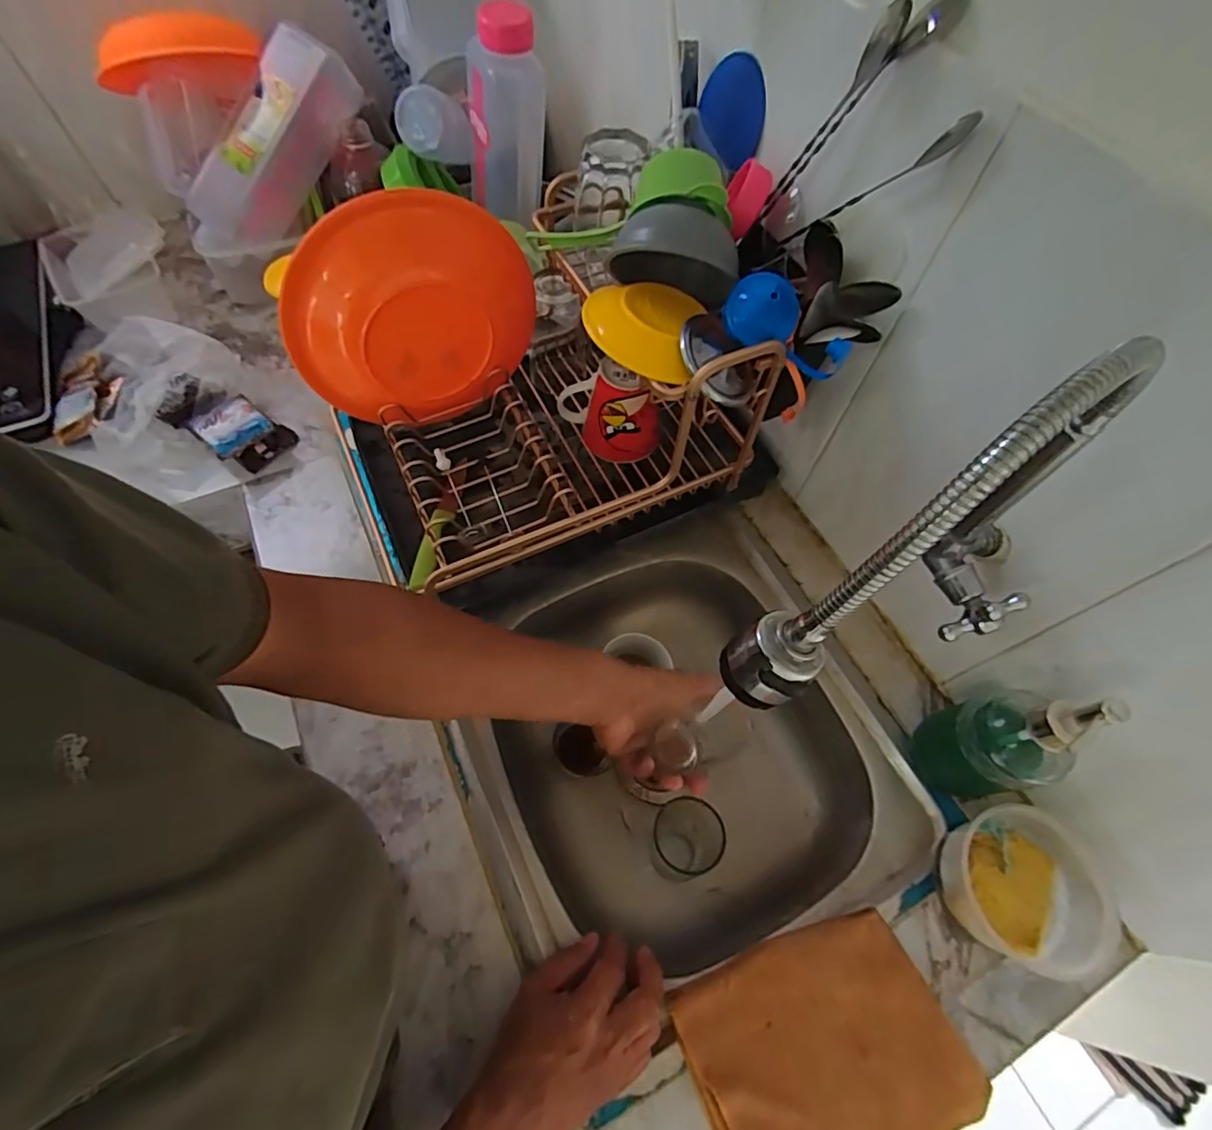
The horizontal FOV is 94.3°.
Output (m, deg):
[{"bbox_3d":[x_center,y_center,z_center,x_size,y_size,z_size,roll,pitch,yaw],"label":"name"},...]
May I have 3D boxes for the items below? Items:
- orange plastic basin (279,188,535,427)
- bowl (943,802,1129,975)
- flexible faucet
[{"bbox_3d":[-0.179,-0.225,0.520,0.217,0.195,0.060,-9,62,-7],"label":"orange plastic basin"},{"bbox_3d":[0.336,0.266,0.460,0.105,0.064,0.120,-10,62,-8],"label":"bowl"},{"bbox_3d":[0.183,0.004,0.306,0.215,0.220,0.080,-29,66,-17],"label":"flexible faucet"}]

